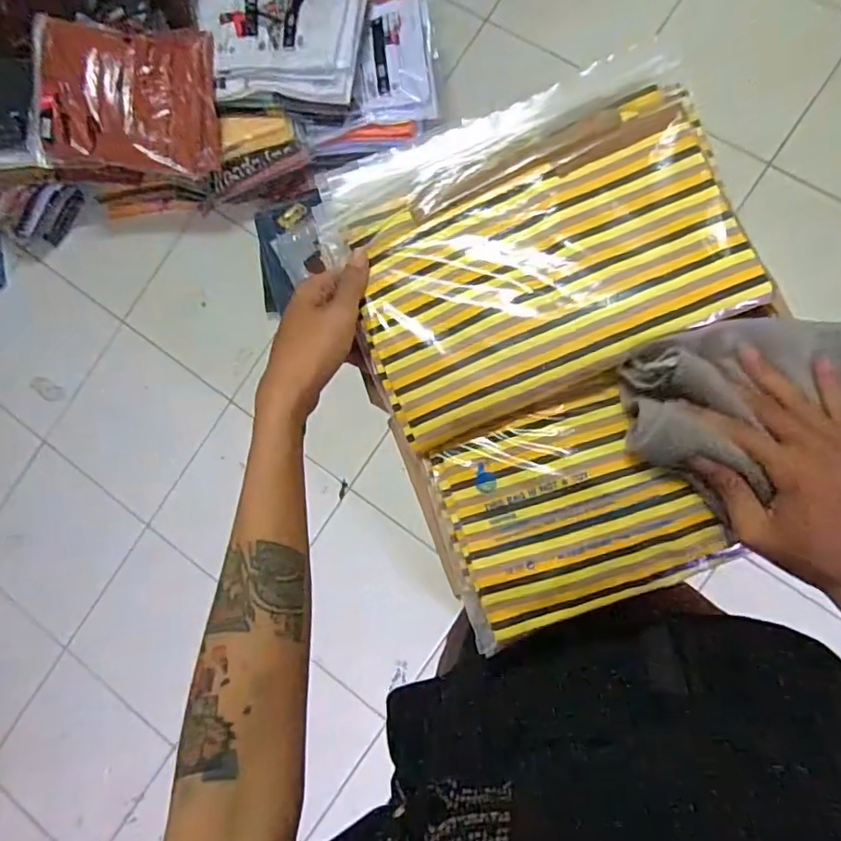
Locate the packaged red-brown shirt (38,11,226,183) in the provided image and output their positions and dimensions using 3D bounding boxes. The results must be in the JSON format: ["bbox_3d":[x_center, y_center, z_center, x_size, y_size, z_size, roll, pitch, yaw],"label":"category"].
[{"bbox_3d":[-0.655,-0.714,1.315,0.391,0.063,0.302,3,108,-7],"label":"packaged red-brown shirt"}]

